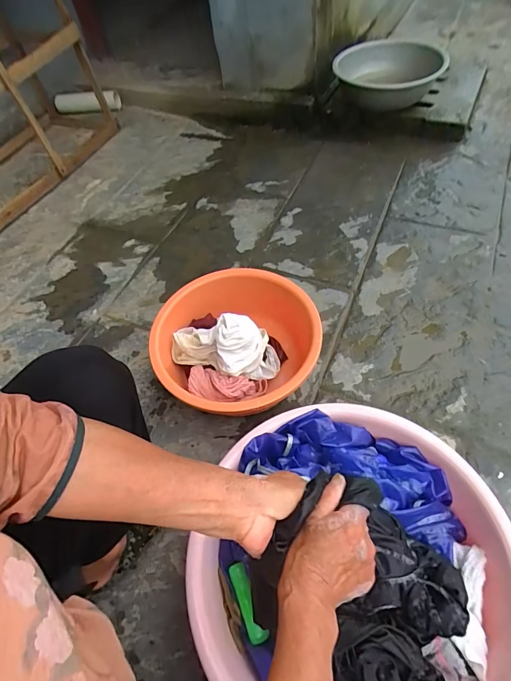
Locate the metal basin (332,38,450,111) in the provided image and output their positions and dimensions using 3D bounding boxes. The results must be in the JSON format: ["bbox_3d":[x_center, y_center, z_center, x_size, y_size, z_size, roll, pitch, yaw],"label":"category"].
[{"bbox_3d":[0.482,-0.979,1.368,0.366,0.111,0.366,4,56,11],"label":"metal basin"}]

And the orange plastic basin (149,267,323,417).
[{"bbox_3d":[-0.037,0.019,0.826,0.337,0.163,0.337,-4,55,6],"label":"orange plastic basin"}]

